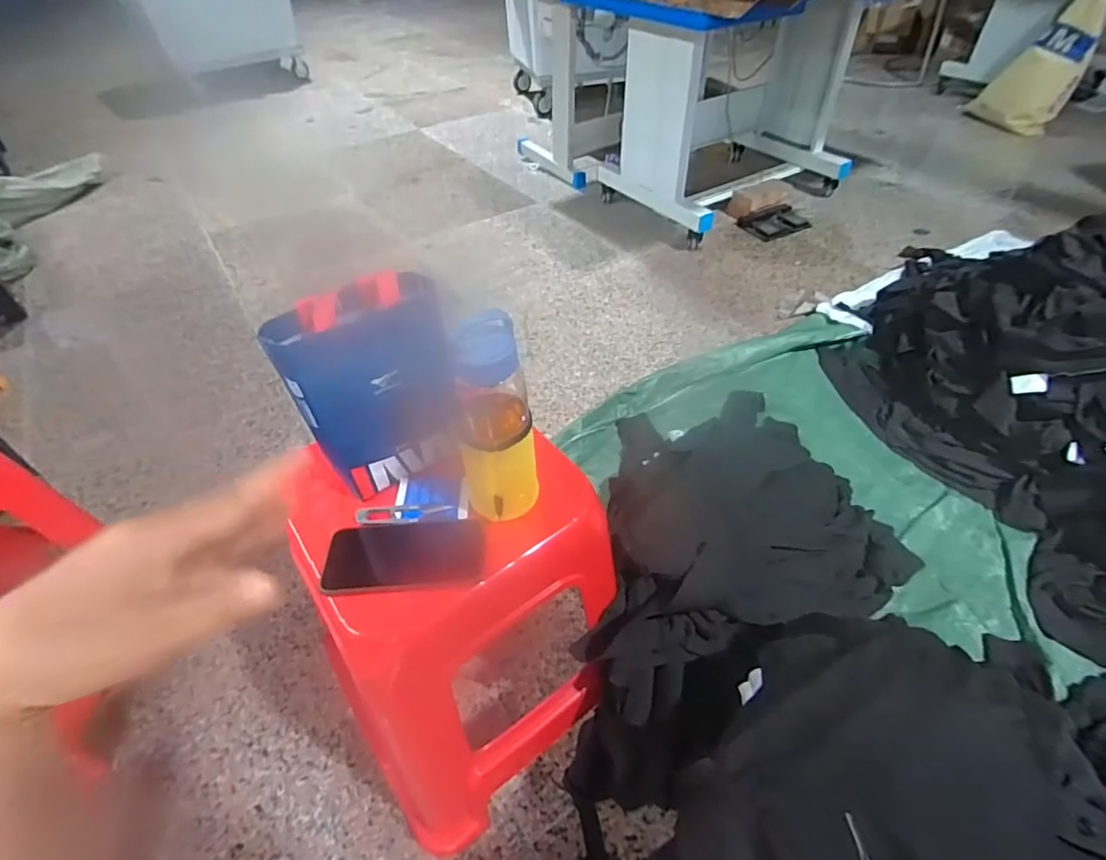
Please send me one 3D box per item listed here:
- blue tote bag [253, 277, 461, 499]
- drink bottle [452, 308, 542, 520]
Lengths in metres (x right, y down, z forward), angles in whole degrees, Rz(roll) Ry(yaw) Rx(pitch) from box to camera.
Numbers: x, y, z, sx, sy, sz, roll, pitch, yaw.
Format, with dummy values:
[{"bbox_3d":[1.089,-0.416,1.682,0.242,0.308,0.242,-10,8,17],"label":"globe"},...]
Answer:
[{"bbox_3d":[-0.183,-0.040,0.582,0.156,0.214,0.076,-18,48,-15],"label":"blue tote bag"},{"bbox_3d":[-0.056,-0.003,0.536,0.073,0.207,0.076,-8,46,-6],"label":"drink bottle"}]

